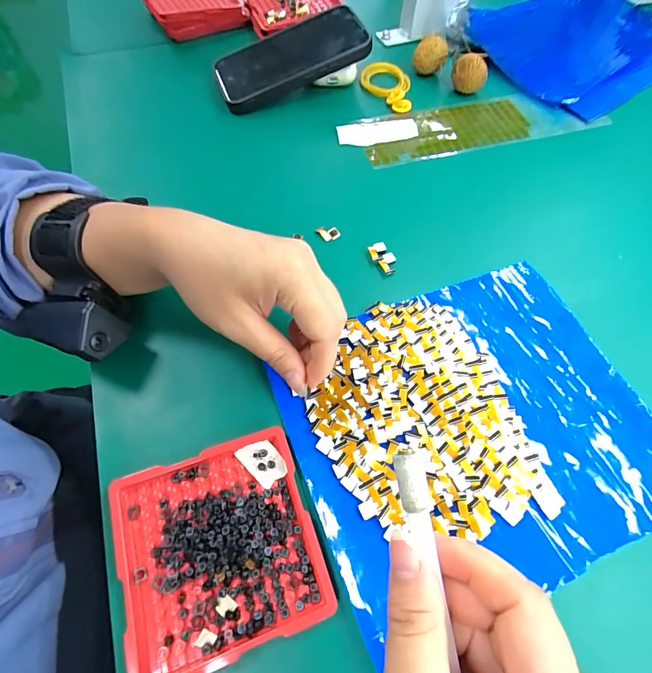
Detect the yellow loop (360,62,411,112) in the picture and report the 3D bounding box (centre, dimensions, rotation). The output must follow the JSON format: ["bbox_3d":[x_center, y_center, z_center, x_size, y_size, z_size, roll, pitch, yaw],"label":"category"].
[{"bbox_3d":[0.067,-0.272,0.410,0.049,0.010,0.077,-5,62,-5],"label":"yellow loop"}]

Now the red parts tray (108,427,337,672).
[{"bbox_3d":[-0.057,0.113,0.204,0.100,0.010,0.099,-18,64,-12],"label":"red parts tray"}]

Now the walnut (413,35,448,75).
[{"bbox_3d":[0.117,-0.314,0.421,0.034,0.028,0.028,17,62,7],"label":"walnut"}]

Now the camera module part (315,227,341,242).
[{"bbox_3d":[0.002,-0.086,0.316,0.020,0.012,0.005,1,61,-2],"label":"camera module part"}]

